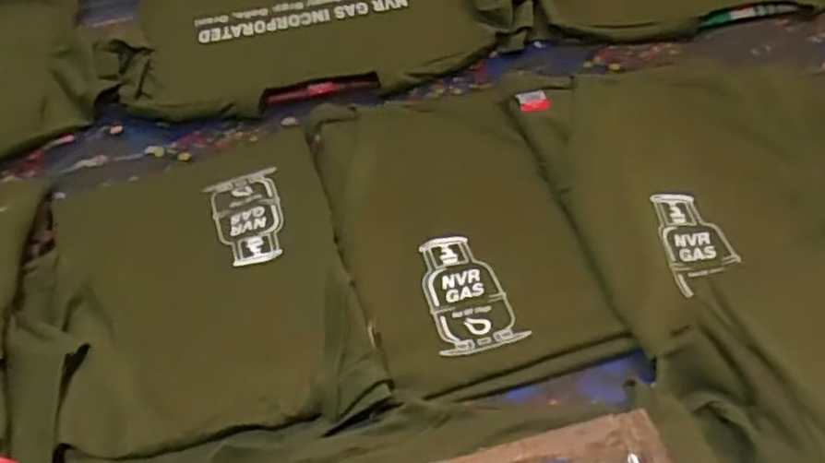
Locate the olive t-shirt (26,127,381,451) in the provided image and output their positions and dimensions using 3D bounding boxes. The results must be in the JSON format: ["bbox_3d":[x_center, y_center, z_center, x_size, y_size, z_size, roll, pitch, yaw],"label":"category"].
[{"bbox_3d":[-0.195,0.036,0.641,0.257,0.023,0.350,-16,47,-9],"label":"olive t-shirt"}]

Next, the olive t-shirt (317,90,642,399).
[{"bbox_3d":[0.032,-0.017,0.680,0.203,0.025,0.359,-13,47,-6],"label":"olive t-shirt"}]

